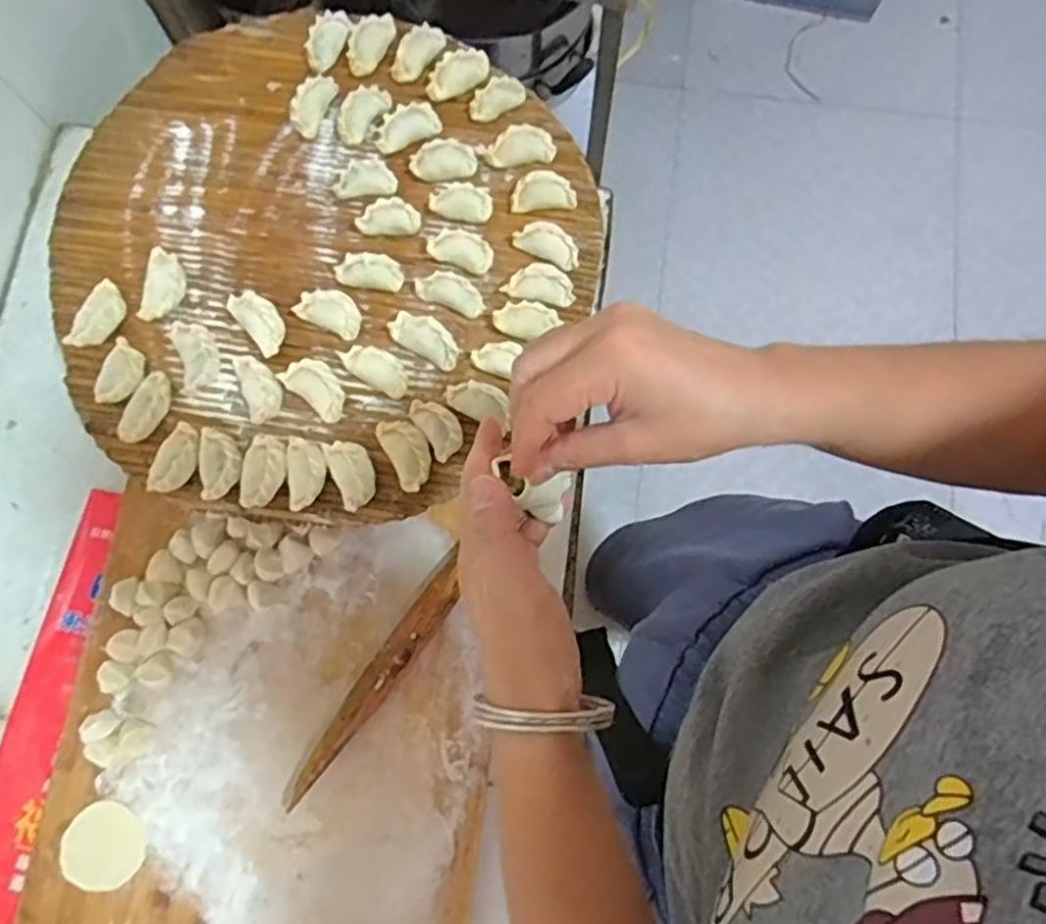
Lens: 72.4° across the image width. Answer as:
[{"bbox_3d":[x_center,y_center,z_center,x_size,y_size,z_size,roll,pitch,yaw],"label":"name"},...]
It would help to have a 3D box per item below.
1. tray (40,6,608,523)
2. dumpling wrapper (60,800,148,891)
[{"bbox_3d":[-0.182,-0.183,0.599,0.427,0.029,0.433,0,78,1],"label":"tray"},{"bbox_3d":[-0.349,0.319,0.595,0.071,0.004,0.064,-13,78,-2],"label":"dumpling wrapper"}]

